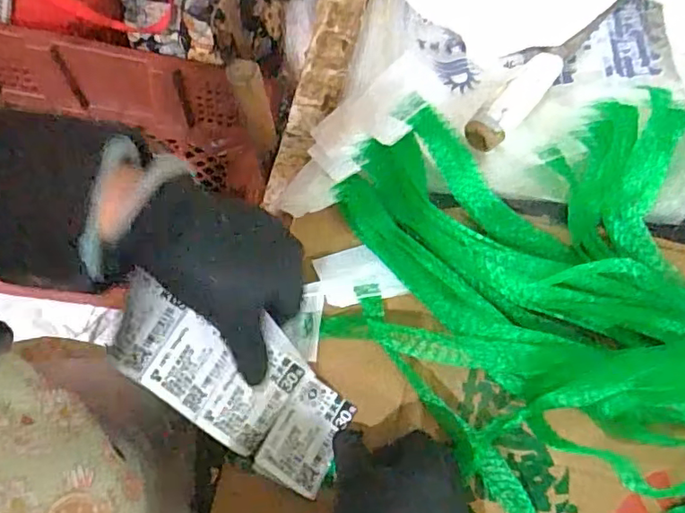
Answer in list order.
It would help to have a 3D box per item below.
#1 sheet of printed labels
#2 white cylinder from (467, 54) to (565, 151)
[{"bbox_3d":[-0.059,0.070,0.320,0.147,0.019,0.065,38,76,-20],"label":"sheet of printed labels"},{"bbox_3d":[0.115,-0.104,0.382,0.022,0.026,0.085,39,78,12],"label":"white cylinder"}]

